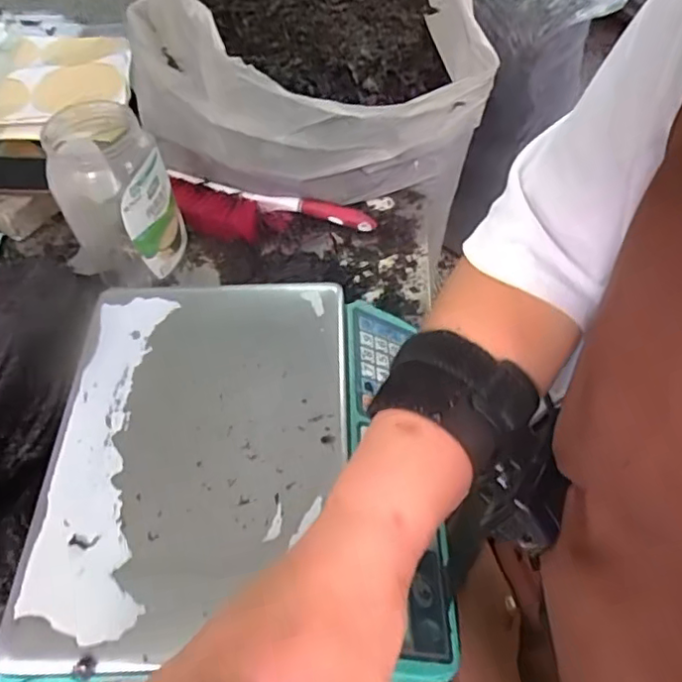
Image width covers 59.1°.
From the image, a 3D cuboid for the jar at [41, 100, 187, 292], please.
[{"bbox_3d":[-0.294,-0.182,0.810,0.132,0.222,0.127,0,53,0],"label":"jar"}]

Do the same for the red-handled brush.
[{"bbox_3d":[-0.114,-0.191,0.887,0.324,0.045,0.094,11,54,8],"label":"red-handled brush"}]

